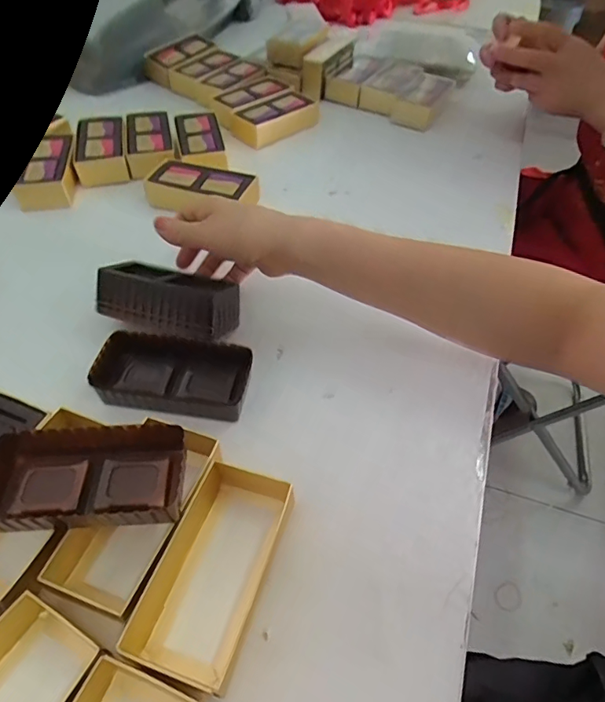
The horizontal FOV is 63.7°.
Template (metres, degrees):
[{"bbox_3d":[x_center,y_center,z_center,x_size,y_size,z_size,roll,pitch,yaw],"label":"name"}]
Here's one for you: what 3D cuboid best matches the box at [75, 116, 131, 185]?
[{"bbox_3d":[-0.246,-0.248,0.596,0.055,0.029,0.110,-12,51,-11],"label":"box"}]

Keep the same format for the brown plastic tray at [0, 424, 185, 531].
[{"bbox_3d":[-0.129,0.075,0.291,0.111,0.022,0.054,-4,50,-5],"label":"brown plastic tray"}]

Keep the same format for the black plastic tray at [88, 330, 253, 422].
[{"bbox_3d":[-0.100,0.020,0.379,0.114,0.032,0.055,8,49,3],"label":"black plastic tray"}]

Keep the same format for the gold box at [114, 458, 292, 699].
[{"bbox_3d":[-0.055,0.126,0.290,0.066,0.028,0.112,17,50,11],"label":"gold box"}]

